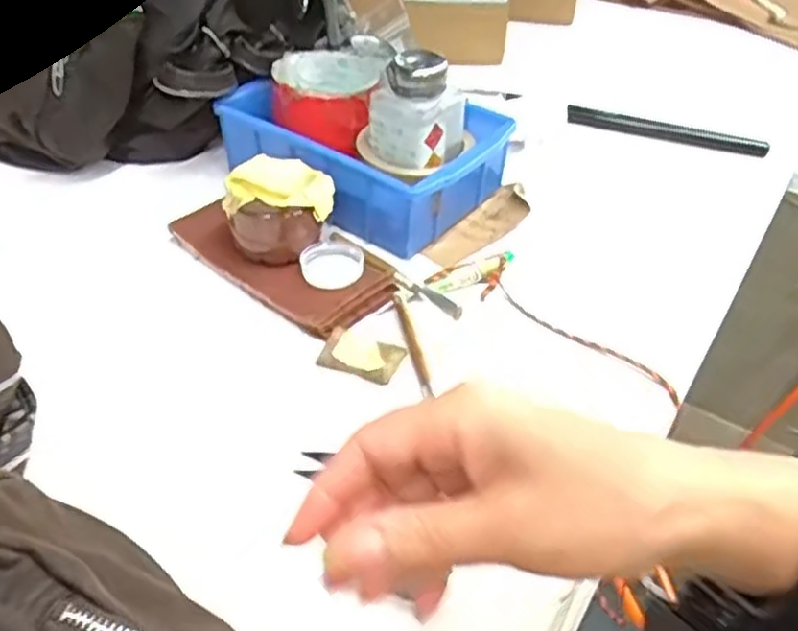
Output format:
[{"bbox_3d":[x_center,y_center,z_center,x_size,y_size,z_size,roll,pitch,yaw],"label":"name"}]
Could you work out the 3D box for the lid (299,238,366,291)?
[{"bbox_3d":[-0.043,-0.036,0.503,0.042,0.009,0.047,26,47,22],"label":"lid"}]

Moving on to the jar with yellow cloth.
[{"bbox_3d":[-0.078,-0.071,0.507,0.066,0.047,0.057,-1,43,-5],"label":"jar with yellow cloth"}]

